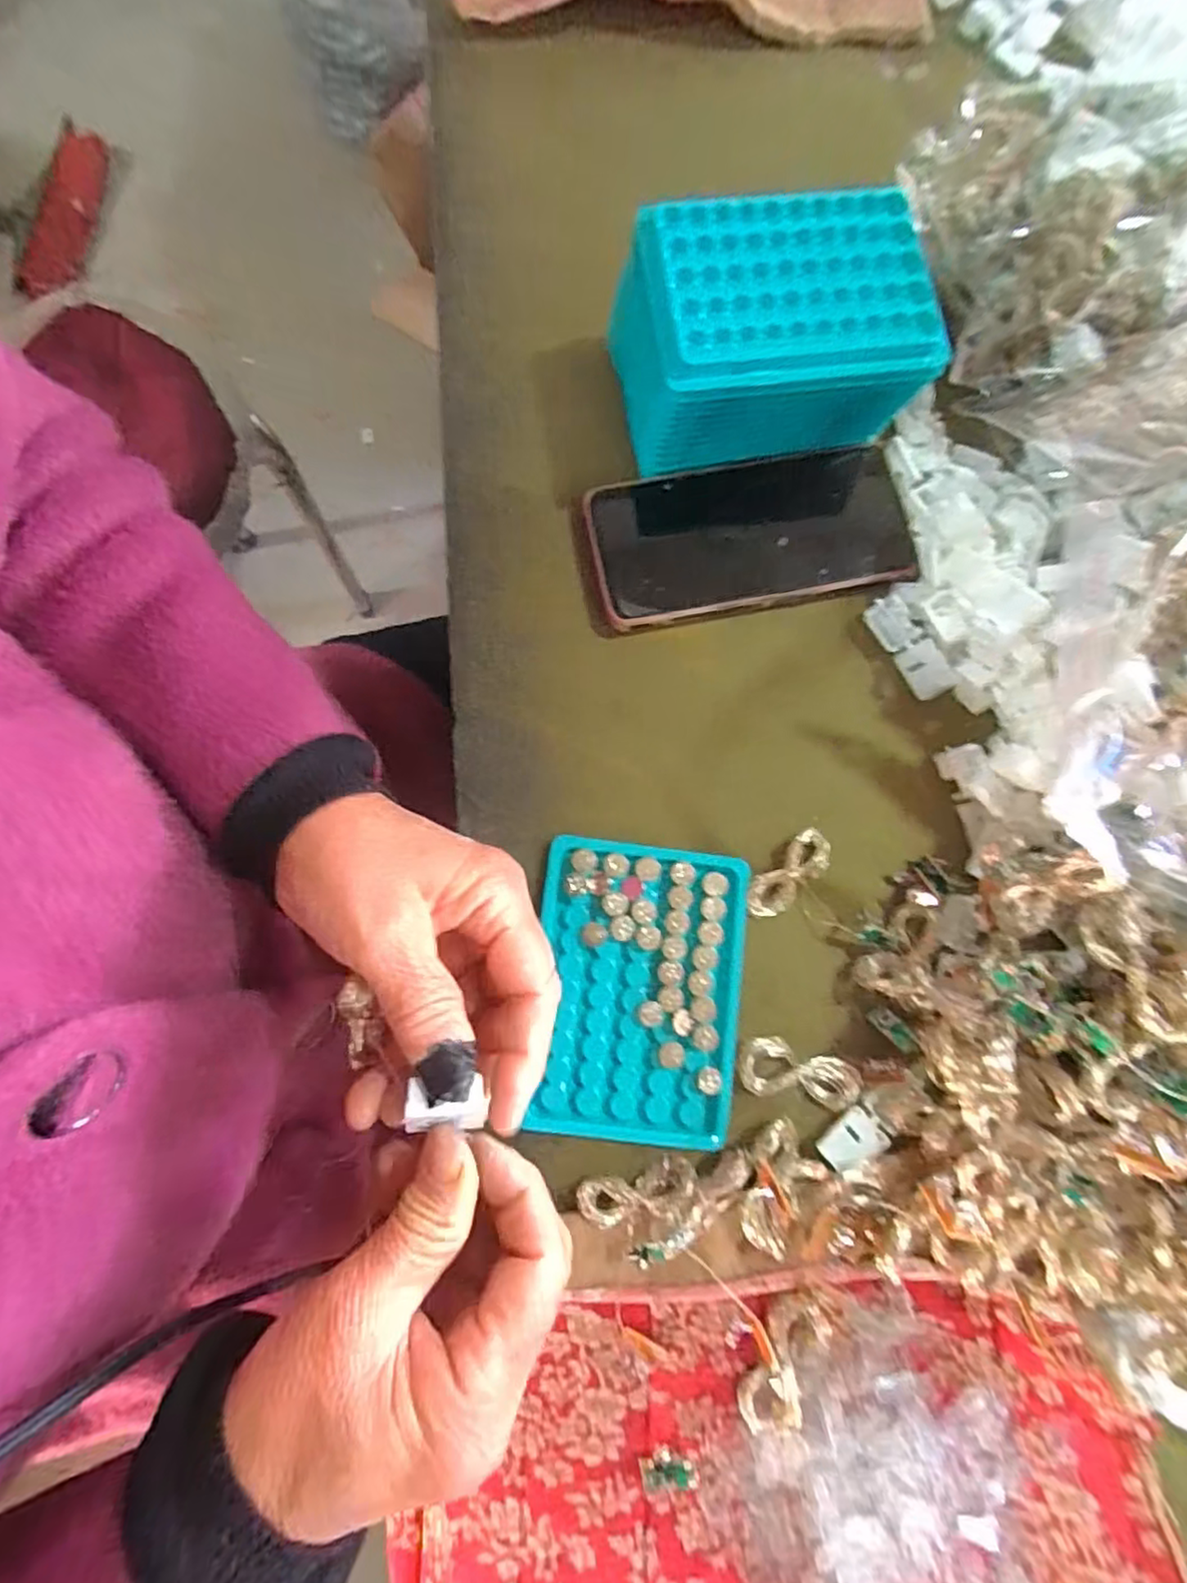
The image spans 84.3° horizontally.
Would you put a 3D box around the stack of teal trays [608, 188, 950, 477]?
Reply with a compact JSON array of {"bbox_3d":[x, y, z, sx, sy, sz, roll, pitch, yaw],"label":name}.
[{"bbox_3d":[0.078,-0.219,0.322,0.142,0.071,0.086,-8,79,-4],"label":"stack of teal trays"}]

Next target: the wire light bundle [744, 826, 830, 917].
[{"bbox_3d":[0.094,0.040,0.314,0.049,0.013,0.021,-42,84,-8],"label":"wire light bundle"}]

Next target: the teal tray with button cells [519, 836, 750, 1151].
[{"bbox_3d":[0.021,0.091,0.302,0.093,0.005,0.130,7,80,-1],"label":"teal tray with button cells"}]

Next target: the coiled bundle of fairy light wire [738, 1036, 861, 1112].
[{"bbox_3d":[0.094,0.129,0.300,0.056,0.010,0.025,13,80,0],"label":"coiled bundle of fairy light wire"}]

